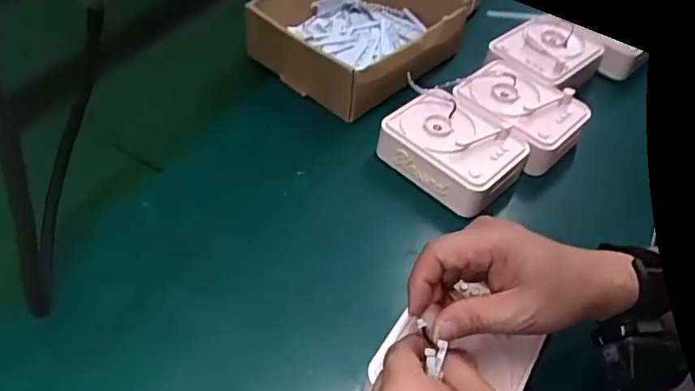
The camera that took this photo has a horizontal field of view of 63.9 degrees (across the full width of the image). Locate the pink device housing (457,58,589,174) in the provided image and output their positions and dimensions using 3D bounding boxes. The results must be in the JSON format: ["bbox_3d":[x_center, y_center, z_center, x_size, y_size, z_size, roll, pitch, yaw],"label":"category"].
[{"bbox_3d":[0.183,-0.091,0.597,0.125,0.043,0.100,37,55,26],"label":"pink device housing"}]

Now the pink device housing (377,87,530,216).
[{"bbox_3d":[0.104,-0.047,0.555,0.123,0.044,0.097,34,54,24],"label":"pink device housing"}]

